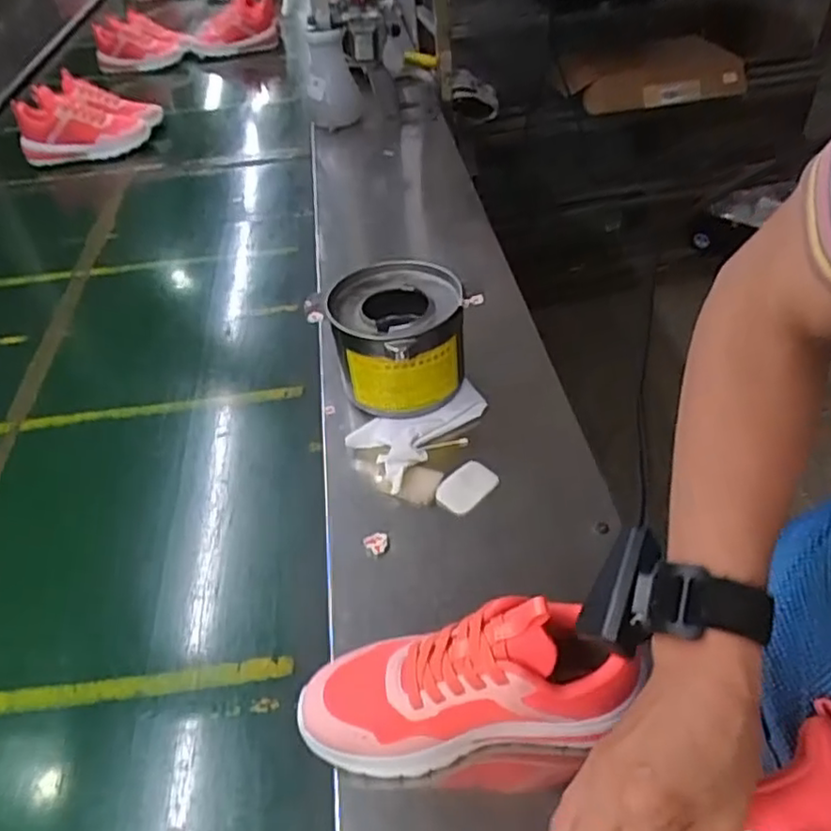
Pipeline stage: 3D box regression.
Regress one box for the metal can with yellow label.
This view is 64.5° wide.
[{"bbox_3d":[-0.018,-0.082,0.708,0.136,0.103,0.154,-4,44,1],"label":"metal can with yellow label"}]

